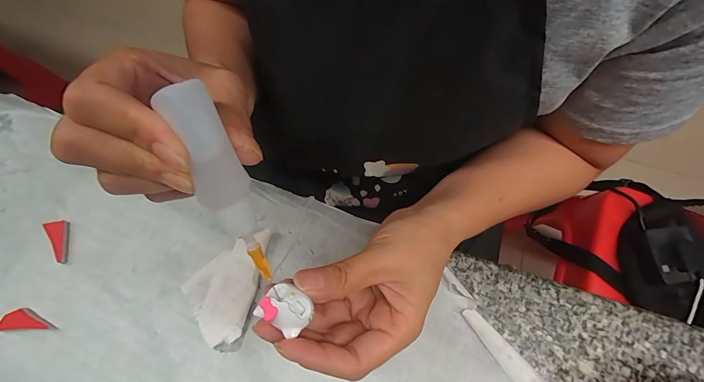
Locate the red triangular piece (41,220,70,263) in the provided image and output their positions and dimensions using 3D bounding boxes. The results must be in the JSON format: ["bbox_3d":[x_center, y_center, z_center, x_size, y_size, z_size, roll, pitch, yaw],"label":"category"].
[{"bbox_3d":[-0.224,0.038,0.264,0.016,0.008,0.034,-31,74,-11],"label":"red triangular piece"}]

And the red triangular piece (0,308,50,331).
[{"bbox_3d":[-0.236,0.093,0.247,0.035,0.008,0.014,-2,71,-1],"label":"red triangular piece"}]

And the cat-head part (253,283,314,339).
[{"bbox_3d":[-0.032,0.056,0.165,0.023,0.007,0.019,32,73,10],"label":"cat-head part"}]

